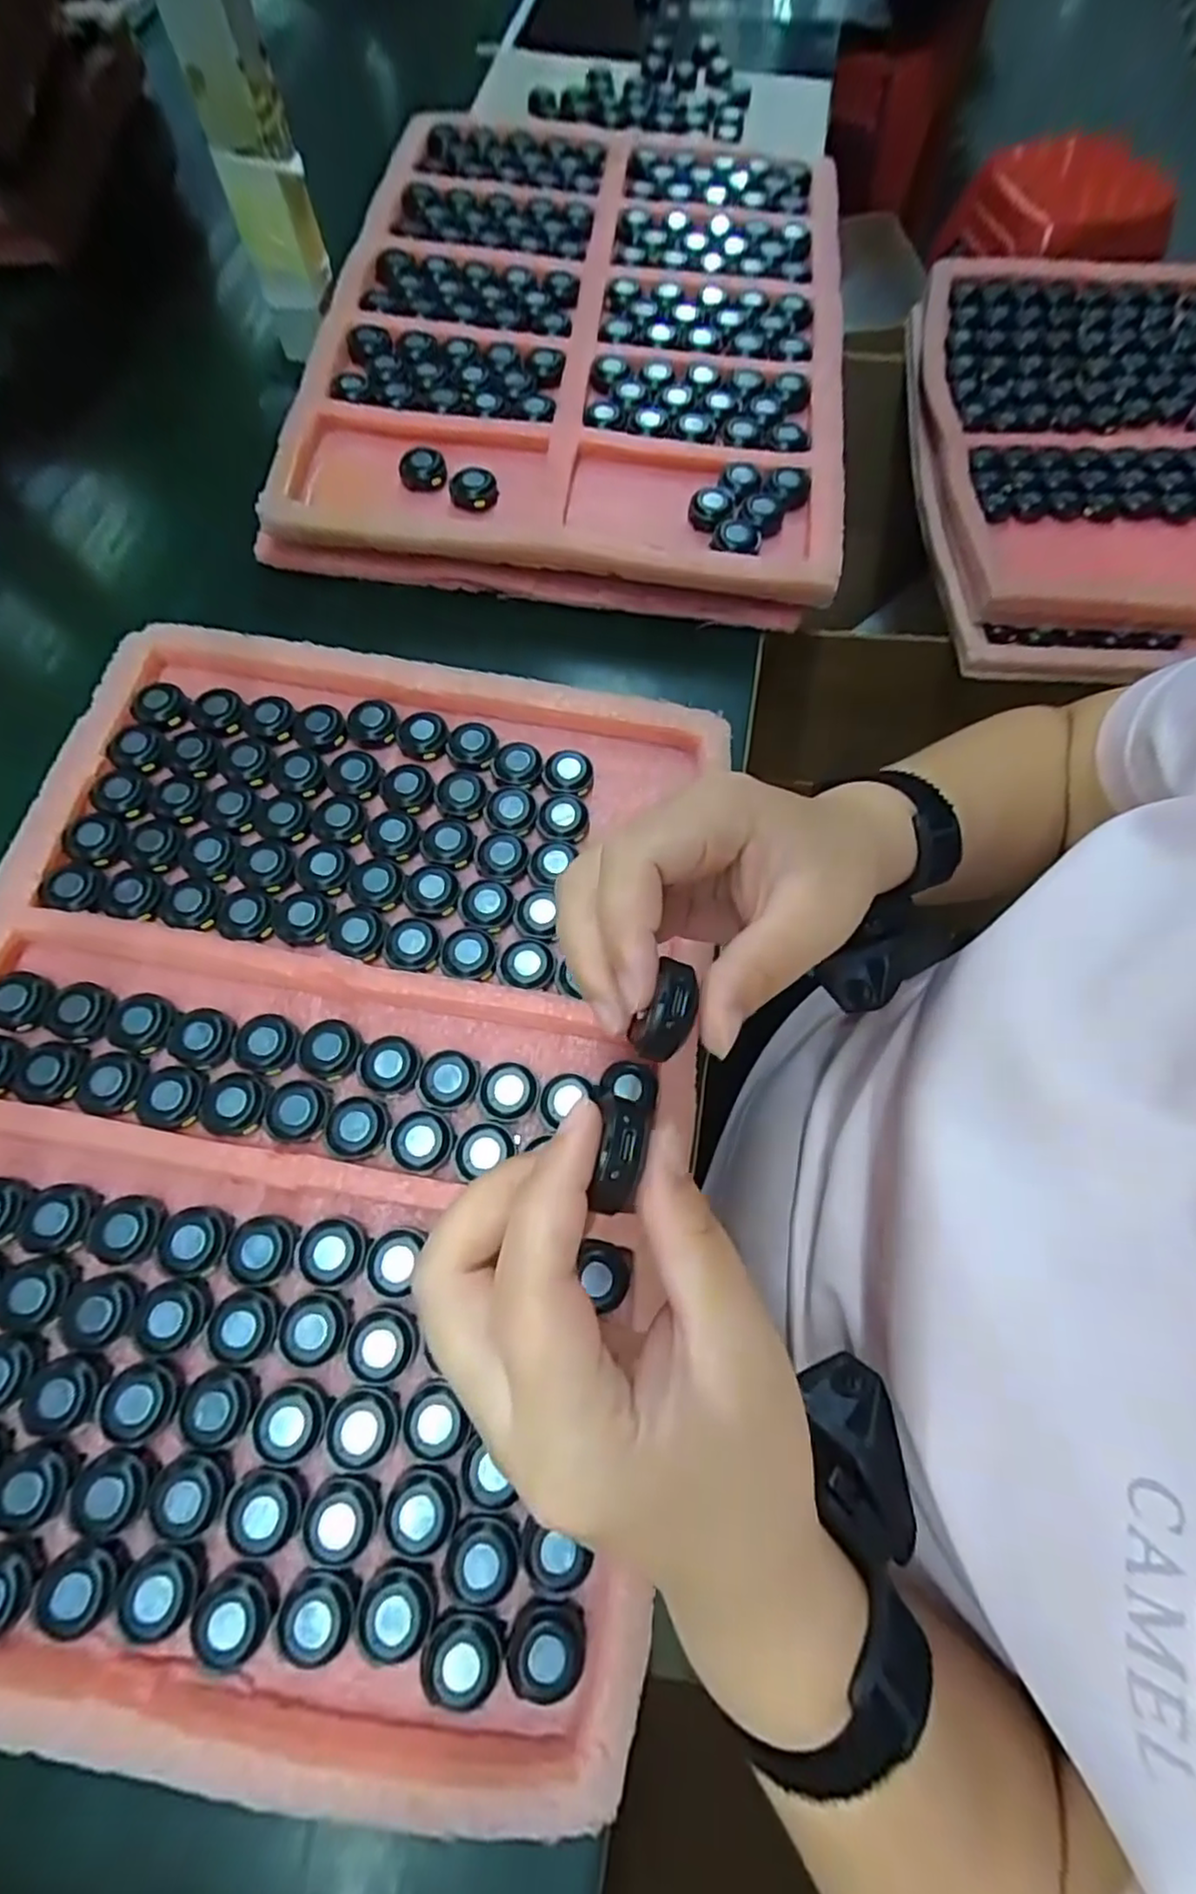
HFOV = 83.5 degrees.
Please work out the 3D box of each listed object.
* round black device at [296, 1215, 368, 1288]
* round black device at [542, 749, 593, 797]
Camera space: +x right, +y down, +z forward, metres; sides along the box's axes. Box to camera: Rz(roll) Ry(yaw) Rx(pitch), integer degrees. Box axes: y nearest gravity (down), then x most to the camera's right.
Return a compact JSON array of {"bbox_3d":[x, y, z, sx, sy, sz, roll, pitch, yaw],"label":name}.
[{"bbox_3d":[-0.121,0.140,0.306,0.029,0.011,0.029,0,69,1],"label":"round black device"},{"bbox_3d":[-0.018,-0.103,0.395,0.025,0.013,0.029,-26,71,-9],"label":"round black device"}]

